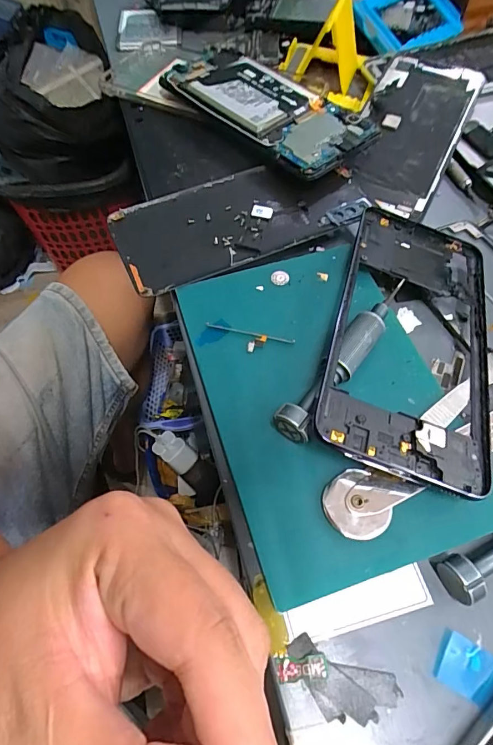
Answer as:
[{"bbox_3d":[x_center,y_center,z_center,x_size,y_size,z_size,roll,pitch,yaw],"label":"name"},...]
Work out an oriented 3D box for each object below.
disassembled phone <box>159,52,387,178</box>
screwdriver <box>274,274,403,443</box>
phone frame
[{"bbox_3d":[0.007,-0.185,0.289,0.159,0.011,0.062,41,74,20],"label":"disassembled phone"},{"bbox_3d":[0.049,-0.010,0.201,0.016,0.016,0.104,33,66,17],"label":"screwdriver"},{"bbox_3d":[0.083,-0.024,0.208,0.077,0.009,0.164,20,54,2],"label":"phone frame"}]

